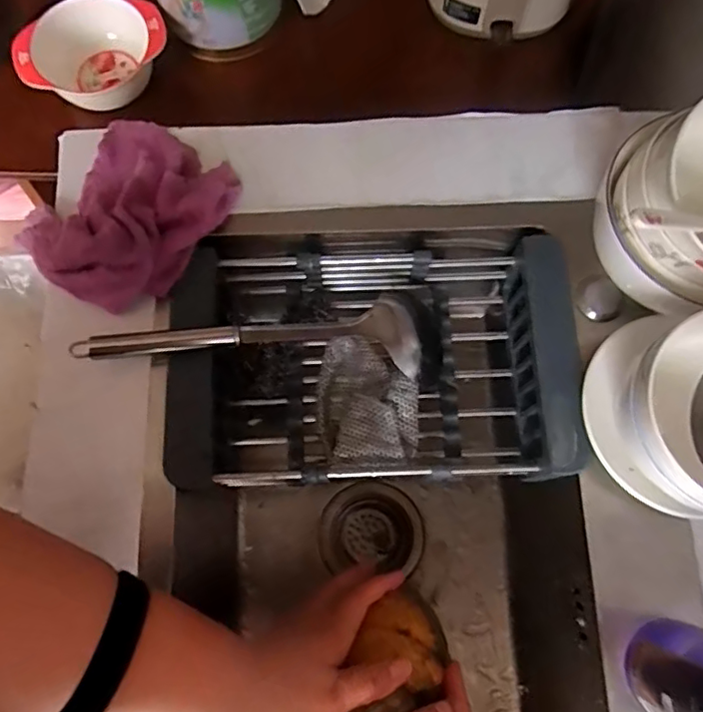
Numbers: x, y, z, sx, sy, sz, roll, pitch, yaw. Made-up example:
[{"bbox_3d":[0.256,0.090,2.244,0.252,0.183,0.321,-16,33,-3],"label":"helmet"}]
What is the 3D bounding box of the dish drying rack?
[{"bbox_3d":[0.011,0.004,0.497,0.331,0.098,0.203,-4,75,-1],"label":"dish drying rack"}]

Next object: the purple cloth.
[{"bbox_3d":[-0.183,-0.121,0.470,0.133,0.047,0.159,31,77,8],"label":"purple cloth"}]

